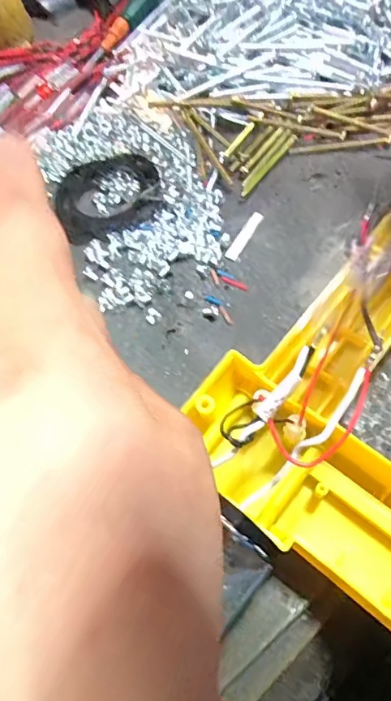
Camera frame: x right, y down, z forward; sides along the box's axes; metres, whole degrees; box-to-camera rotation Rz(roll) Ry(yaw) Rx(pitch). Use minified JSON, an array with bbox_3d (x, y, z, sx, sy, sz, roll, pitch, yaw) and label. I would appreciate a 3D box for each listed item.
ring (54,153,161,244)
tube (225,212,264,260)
[{"bbox_3d":[-0.047,-0.086,0.270,0.057,0.004,0.053,-1,64,2],"label":"ring"},{"bbox_3d":[0.025,-0.059,0.251,0.007,0.004,0.030,28,68,16],"label":"tube"}]

